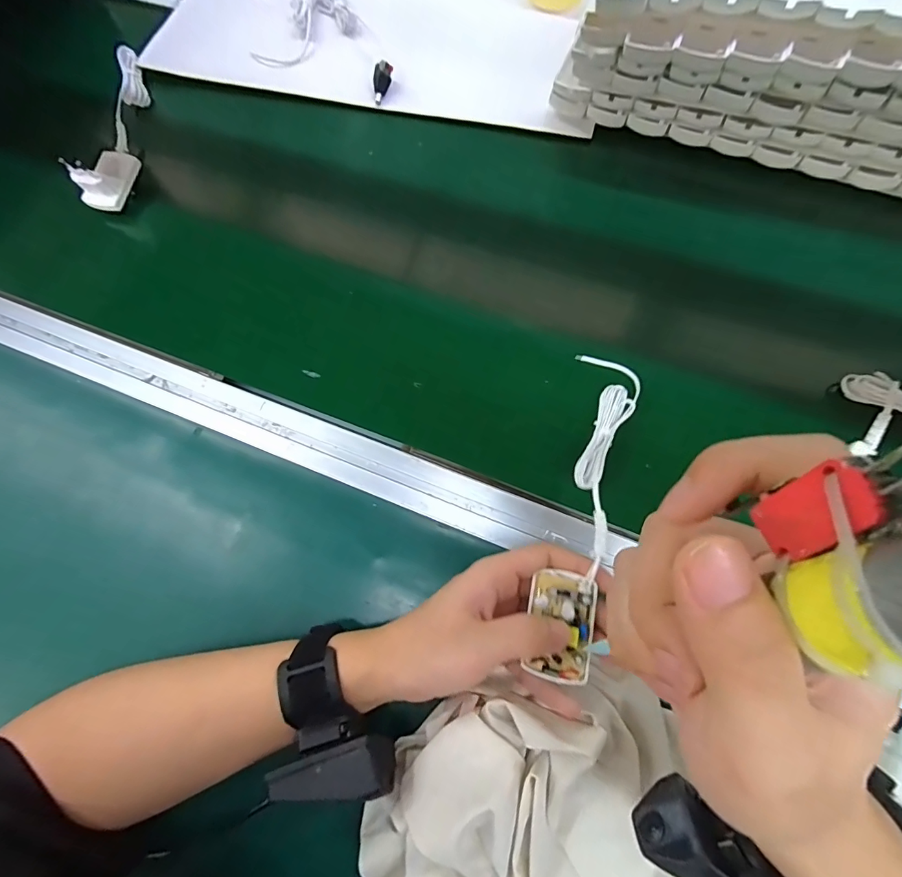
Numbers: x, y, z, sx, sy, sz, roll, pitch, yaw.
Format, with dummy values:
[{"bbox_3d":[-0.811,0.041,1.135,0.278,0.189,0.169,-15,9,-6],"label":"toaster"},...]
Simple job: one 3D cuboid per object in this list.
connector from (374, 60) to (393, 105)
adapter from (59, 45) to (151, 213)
[{"bbox_3d":[-0.073,-0.370,0.474,0.015,0.012,0.038,19,106,7],"label":"connector"},{"bbox_3d":[-0.342,-0.332,0.467,0.044,0.037,0.216,-5,71,3],"label":"adapter"}]

